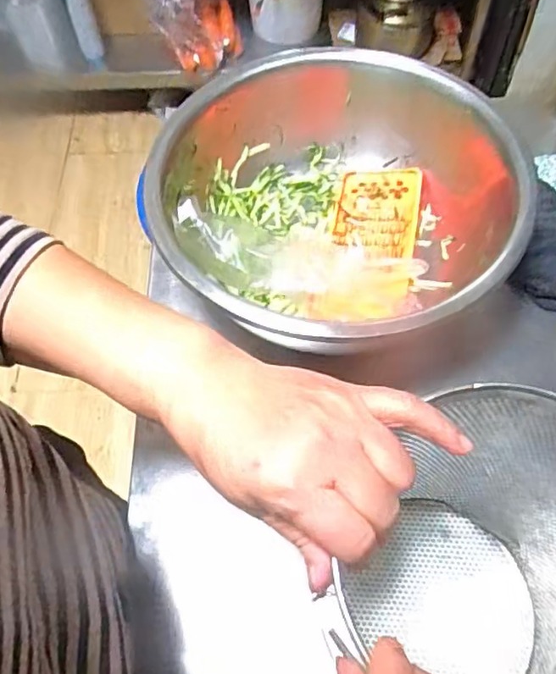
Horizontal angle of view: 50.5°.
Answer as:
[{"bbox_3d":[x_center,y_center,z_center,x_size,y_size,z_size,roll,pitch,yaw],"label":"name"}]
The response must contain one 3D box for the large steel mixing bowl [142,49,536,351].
[{"bbox_3d":[0.048,-0.121,0.563,0.311,0.133,0.325,-1,60,1],"label":"large steel mixing bowl"}]

